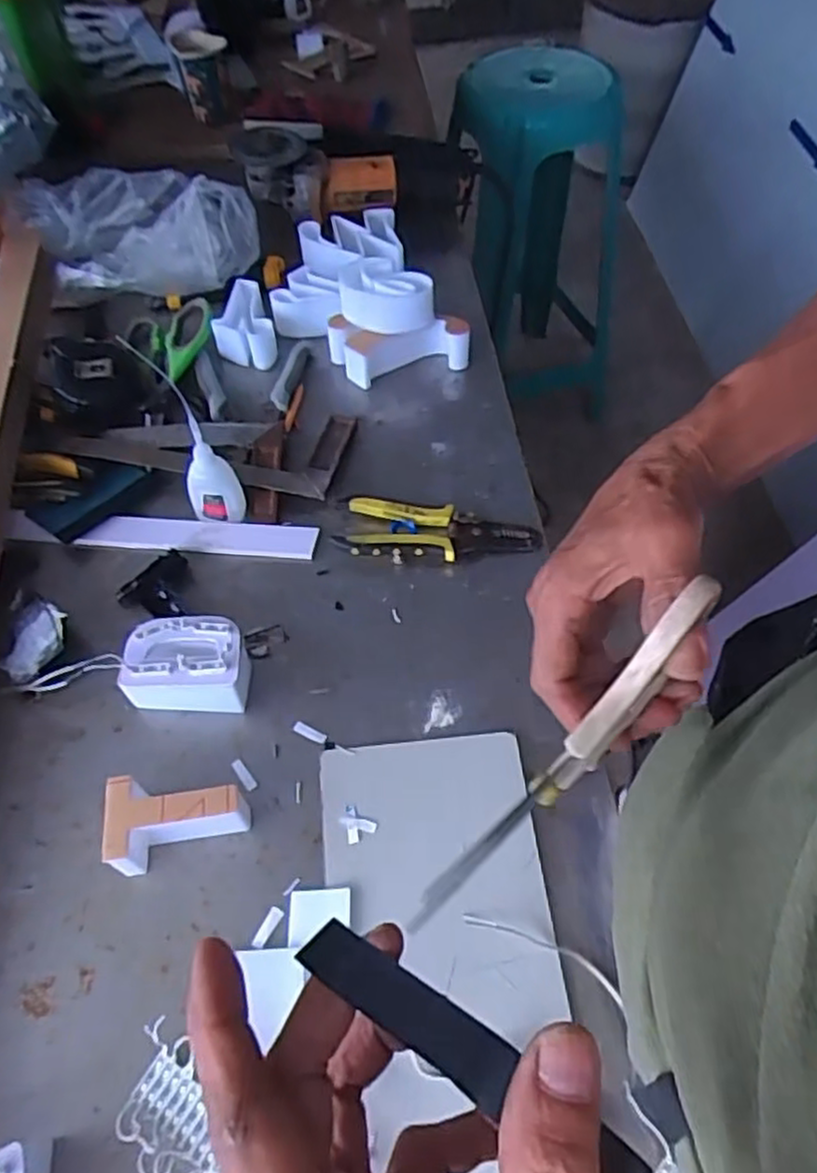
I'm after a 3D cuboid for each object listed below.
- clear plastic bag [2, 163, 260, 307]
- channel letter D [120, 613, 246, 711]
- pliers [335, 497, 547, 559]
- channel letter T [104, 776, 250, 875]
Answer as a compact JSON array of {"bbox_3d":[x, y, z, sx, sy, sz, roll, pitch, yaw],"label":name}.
[{"bbox_3d":[-0.291,-0.380,0.775,0.251,0.075,0.136,-3,56,-3],"label":"clear plastic bag"},{"bbox_3d":[-0.163,0.058,0.543,0.089,0.051,0.053,-2,56,0],"label":"channel letter D"},{"bbox_3d":[0.027,-0.047,0.627,0.163,0.023,0.057,2,56,3],"label":"pliers"},{"bbox_3d":[-0.149,0.154,0.480,0.082,0.046,0.050,-3,56,0],"label":"channel letter T"}]

